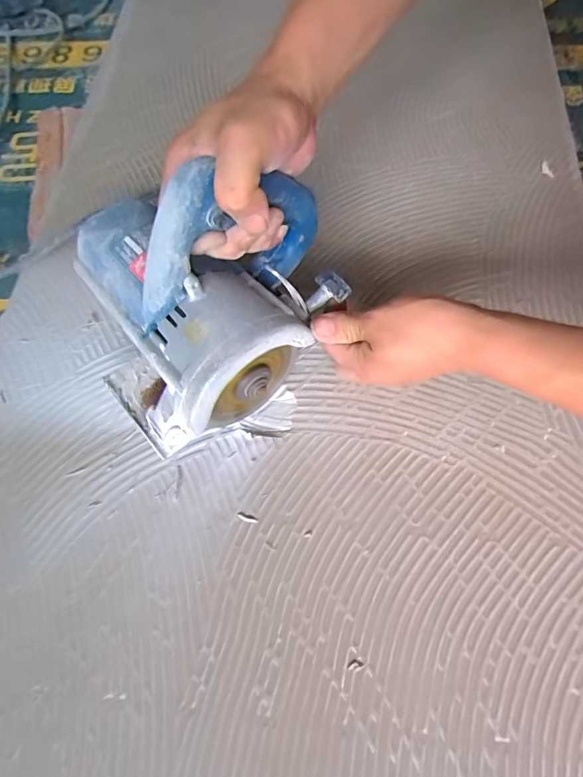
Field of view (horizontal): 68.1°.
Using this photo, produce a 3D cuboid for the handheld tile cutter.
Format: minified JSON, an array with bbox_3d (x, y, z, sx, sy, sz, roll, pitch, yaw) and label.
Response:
[{"bbox_3d":[-0.078,-0.088,0.318,0.195,0.147,0.182,-39,72,-12],"label":"handheld tile cutter"}]

